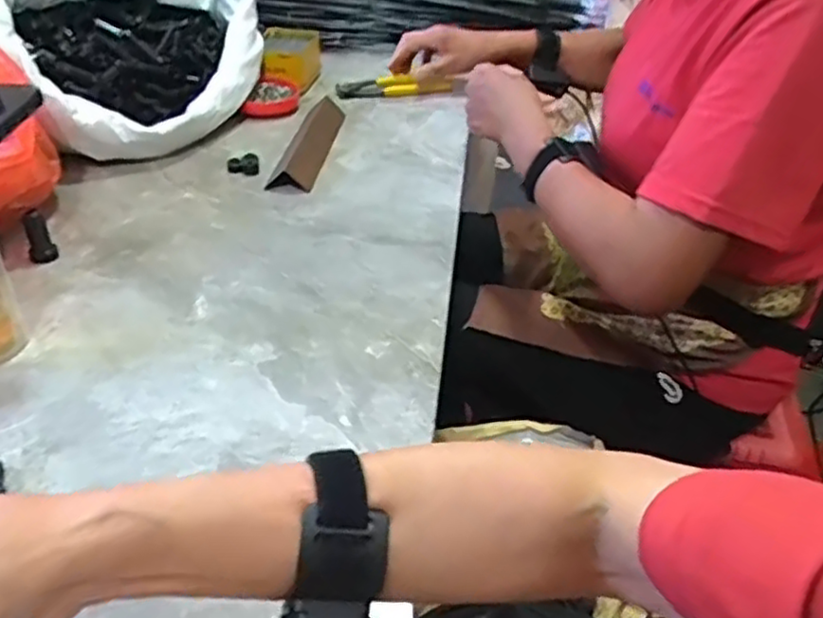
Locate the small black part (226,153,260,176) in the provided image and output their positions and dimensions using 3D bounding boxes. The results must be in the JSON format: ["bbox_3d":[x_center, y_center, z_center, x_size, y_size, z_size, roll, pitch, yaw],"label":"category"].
[{"bbox_3d":[-0.190,-0.164,0.795,0.036,0.012,0.028,-9,40,-14],"label":"small black part"}]

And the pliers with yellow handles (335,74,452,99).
[{"bbox_3d":[-0.021,-0.313,0.989,0.163,0.014,0.068,-14,41,-20],"label":"pliers with yellow handles"}]

